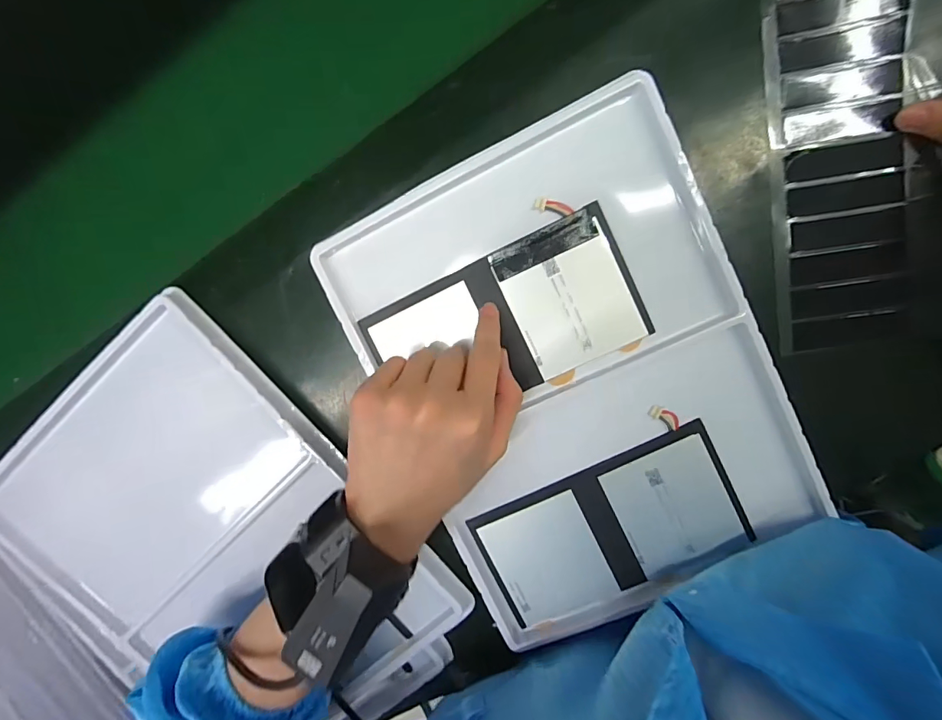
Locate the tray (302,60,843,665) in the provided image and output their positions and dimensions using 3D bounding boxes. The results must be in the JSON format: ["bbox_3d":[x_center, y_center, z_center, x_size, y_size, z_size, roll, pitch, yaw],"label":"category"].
[{"bbox_3d":[0.067,0.017,0.305,0.233,0.027,0.319,-25,93,8],"label":"tray"}]

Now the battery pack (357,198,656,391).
[{"bbox_3d":[0.020,-0.025,0.305,0.172,0.008,0.098,-26,93,8],"label":"battery pack"}]

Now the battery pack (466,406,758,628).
[{"bbox_3d":[0.093,0.116,0.315,0.173,0.004,0.095,-28,93,8],"label":"battery pack"}]

